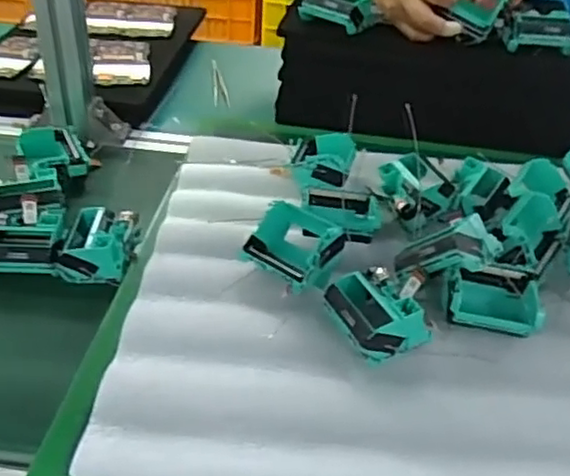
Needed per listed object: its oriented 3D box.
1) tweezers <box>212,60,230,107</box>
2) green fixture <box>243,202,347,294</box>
[{"bbox_3d":[-0.089,-0.207,0.886,0.019,0.009,0.132,-3,36,-10],"label":"tweezers"},{"bbox_3d":[0.010,0.005,0.536,0.066,0.045,0.072,-28,47,-37],"label":"green fixture"}]

